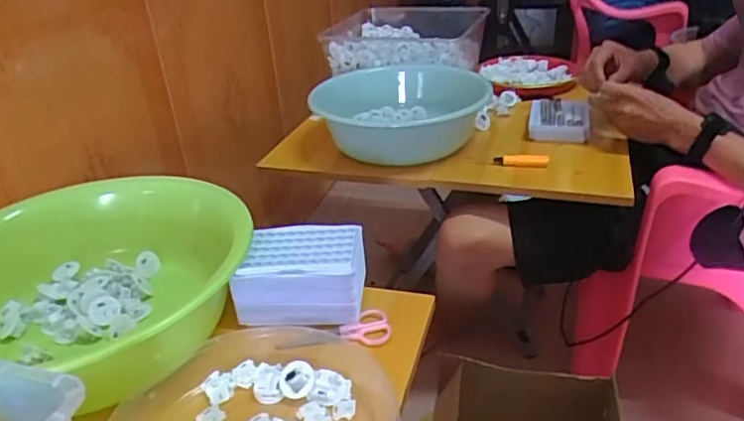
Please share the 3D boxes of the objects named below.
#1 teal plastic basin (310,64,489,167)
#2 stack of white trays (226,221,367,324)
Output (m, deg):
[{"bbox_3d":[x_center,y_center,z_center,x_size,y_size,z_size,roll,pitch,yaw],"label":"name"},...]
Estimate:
[{"bbox_3d":[0.059,-0.179,1.052,0.281,0.111,0.332,9,32,20],"label":"teal plastic basin"},{"bbox_3d":[-0.074,0.069,0.638,0.133,0.071,0.091,-1,30,5],"label":"stack of white trays"}]

